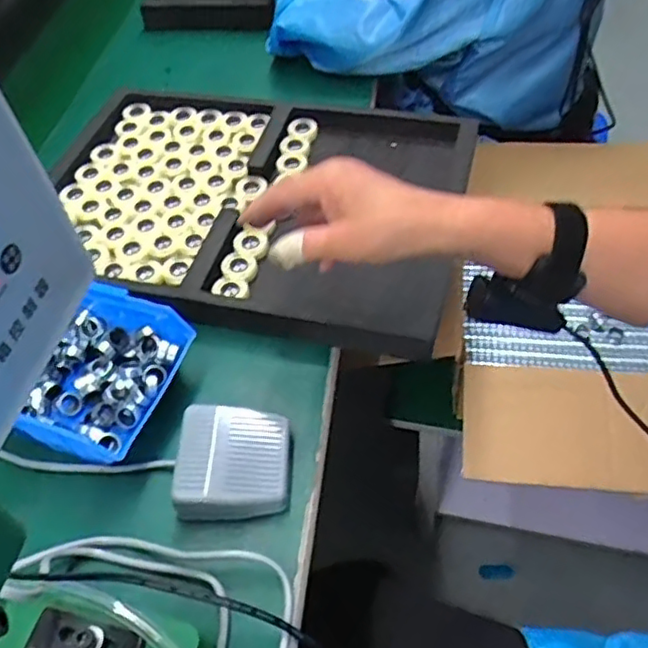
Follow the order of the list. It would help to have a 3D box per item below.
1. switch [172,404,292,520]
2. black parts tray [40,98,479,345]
[{"bbox_3d":[-0.067,0.103,0.474,0.081,0.027,0.082,-2,52,5],"label":"switch"},{"bbox_3d":[-0.076,-0.128,0.649,0.427,0.039,0.312,8,52,12],"label":"black parts tray"}]

